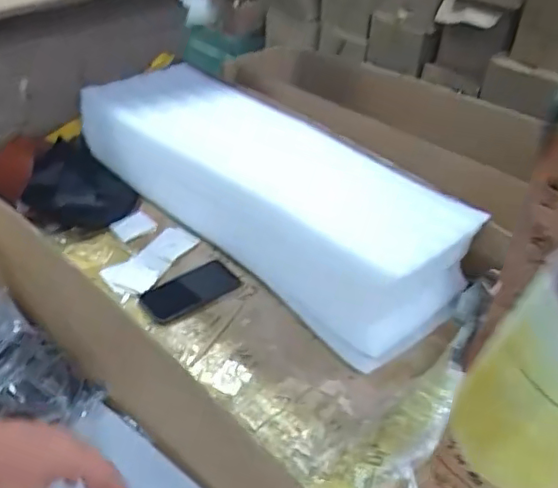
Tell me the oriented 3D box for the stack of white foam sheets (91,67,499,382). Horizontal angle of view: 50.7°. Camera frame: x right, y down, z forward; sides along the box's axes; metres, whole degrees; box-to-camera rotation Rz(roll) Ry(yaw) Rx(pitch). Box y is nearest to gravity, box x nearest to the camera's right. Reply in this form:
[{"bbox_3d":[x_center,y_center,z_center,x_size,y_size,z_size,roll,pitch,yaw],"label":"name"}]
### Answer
[{"bbox_3d":[-0.027,-0.109,1.100,0.303,0.168,0.797,-31,50,-33],"label":"stack of white foam sheets"}]

